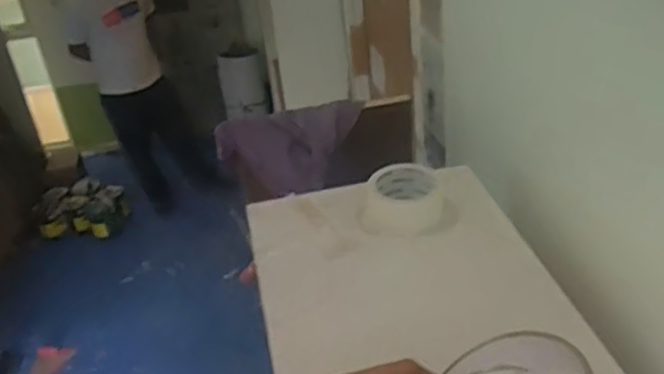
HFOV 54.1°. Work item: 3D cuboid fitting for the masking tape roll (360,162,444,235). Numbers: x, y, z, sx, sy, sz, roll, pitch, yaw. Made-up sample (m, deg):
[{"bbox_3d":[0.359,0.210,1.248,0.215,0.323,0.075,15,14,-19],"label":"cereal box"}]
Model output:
[{"bbox_3d":[0.091,0.018,0.860,0.104,0.060,0.104,-5,30,3],"label":"masking tape roll"}]

